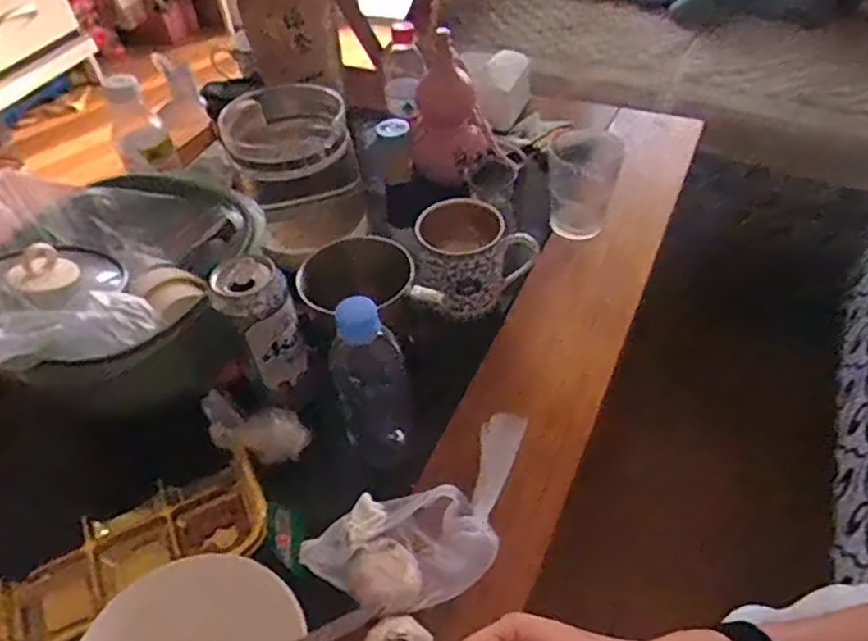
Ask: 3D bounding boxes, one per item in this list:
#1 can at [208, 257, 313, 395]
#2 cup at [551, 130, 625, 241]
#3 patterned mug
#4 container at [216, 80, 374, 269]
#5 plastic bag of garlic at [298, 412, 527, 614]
[{"bbox_3d":[-0.152,0.008,0.591,0.060,0.132,0.050,-19,47,-12],"label":"can"},{"bbox_3d":[0.184,-0.171,0.810,0.067,0.120,0.067,-3,45,3],"label":"cup"},{"bbox_3d":[0.042,-0.068,0.710,0.125,0.092,0.096,-19,47,-13],"label":"patterned mug"},{"bbox_3d":[-0.163,-0.176,0.798,0.138,0.157,0.156,-22,47,-16],"label":"container"},{"bbox_3d":[0.008,0.161,0.534,0.206,0.047,0.098,-30,50,-22],"label":"plastic bag of garlic"}]

